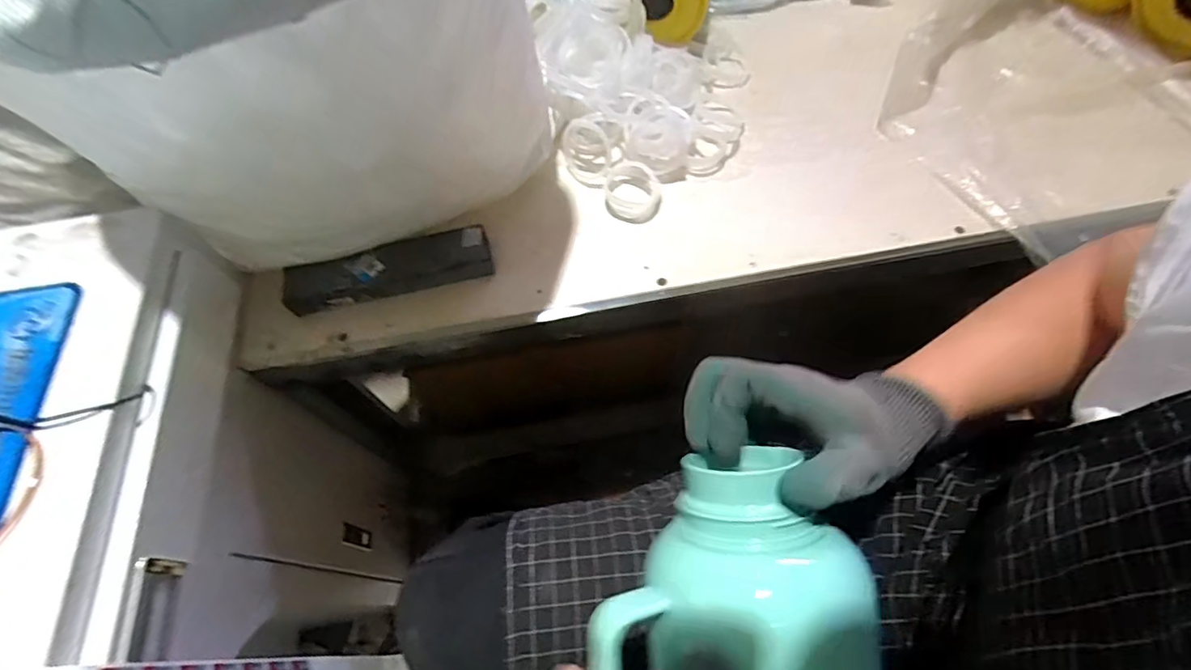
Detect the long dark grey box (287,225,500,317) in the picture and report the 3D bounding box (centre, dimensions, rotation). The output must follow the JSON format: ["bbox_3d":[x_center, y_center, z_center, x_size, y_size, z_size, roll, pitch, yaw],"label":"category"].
[{"bbox_3d":[-0.206,-0.066,0.539,0.201,0.041,0.050,-13,63,-4],"label":"long dark grey box"}]

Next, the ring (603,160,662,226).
[{"bbox_3d":[0.042,-0.163,0.594,0.061,0.025,0.074,0,62,3],"label":"ring"}]

